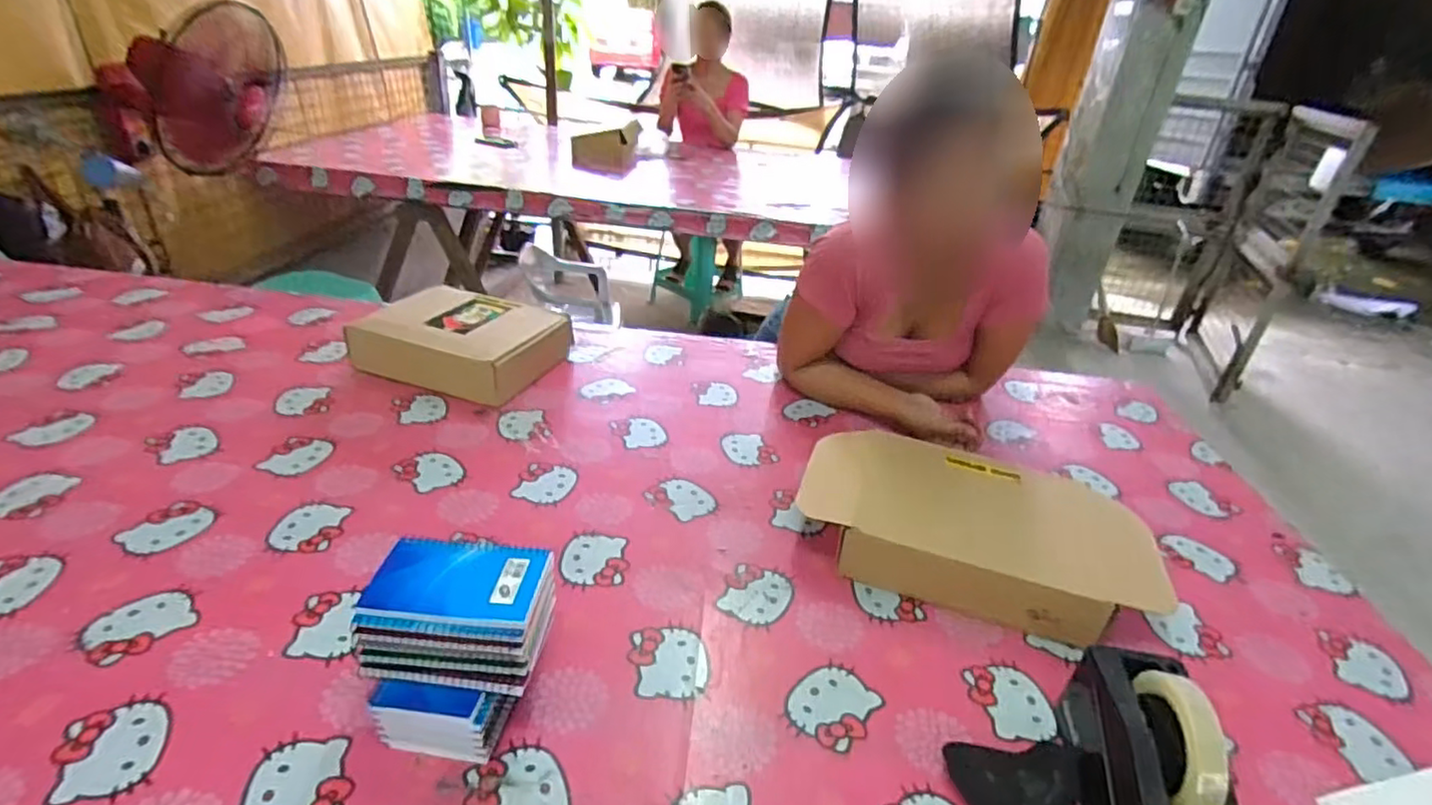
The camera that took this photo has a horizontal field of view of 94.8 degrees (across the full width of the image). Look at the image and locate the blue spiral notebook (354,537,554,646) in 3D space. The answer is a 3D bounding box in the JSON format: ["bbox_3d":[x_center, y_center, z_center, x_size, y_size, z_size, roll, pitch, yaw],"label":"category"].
[{"bbox_3d":[-0.209,0.149,0.536,0.133,0.012,0.090,6,31,3],"label":"blue spiral notebook"}]

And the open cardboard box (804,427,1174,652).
[{"bbox_3d":[0.290,0.144,0.759,0.371,0.081,0.203,15,32,16],"label":"open cardboard box"}]

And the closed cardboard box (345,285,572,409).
[{"bbox_3d":[-0.410,-0.102,1.074,0.278,0.090,0.215,14,32,16],"label":"closed cardboard box"}]

